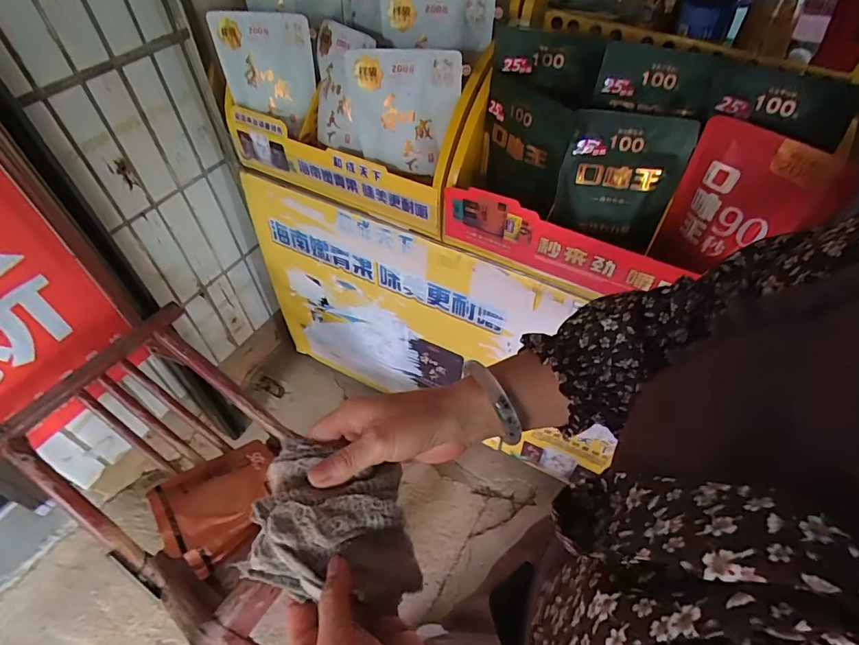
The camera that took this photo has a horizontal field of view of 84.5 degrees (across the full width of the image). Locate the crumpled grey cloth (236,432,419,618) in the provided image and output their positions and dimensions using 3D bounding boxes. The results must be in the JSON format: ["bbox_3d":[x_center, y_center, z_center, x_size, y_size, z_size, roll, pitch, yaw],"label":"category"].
[{"bbox_3d":[-0.061,0.136,0.323,0.106,0.048,0.094,2,50,5],"label":"crumpled grey cloth"}]

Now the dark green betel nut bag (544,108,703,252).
[{"bbox_3d":[0.247,-0.185,0.625,0.143,0.172,0.034,18,53,18],"label":"dark green betel nut bag"}]

